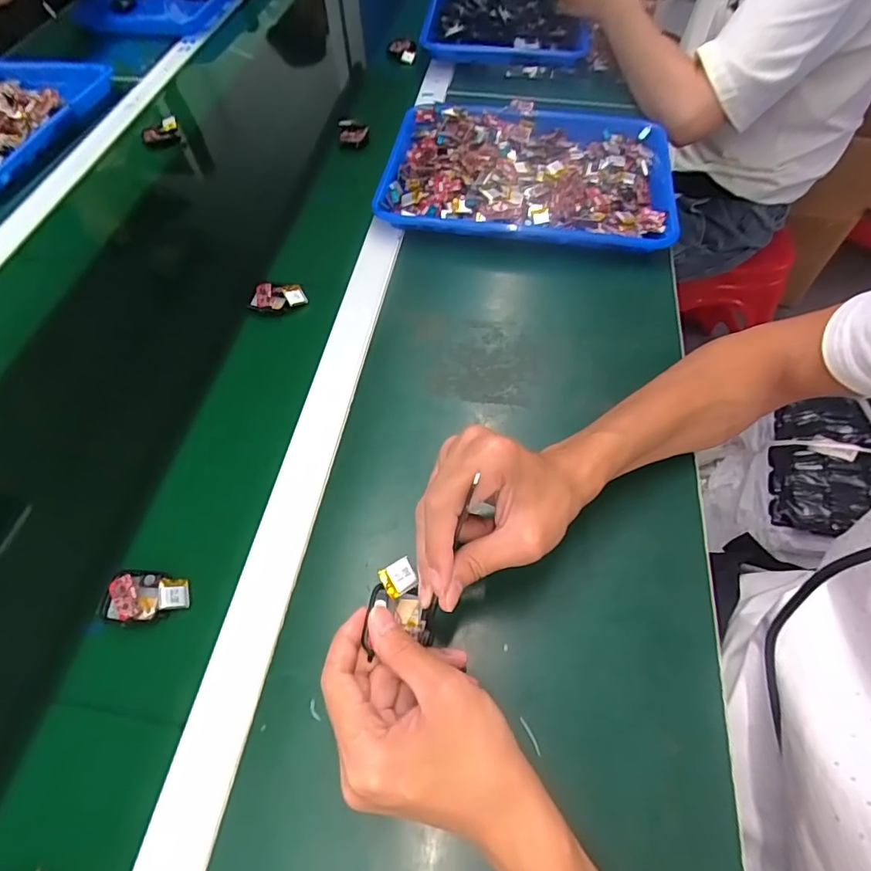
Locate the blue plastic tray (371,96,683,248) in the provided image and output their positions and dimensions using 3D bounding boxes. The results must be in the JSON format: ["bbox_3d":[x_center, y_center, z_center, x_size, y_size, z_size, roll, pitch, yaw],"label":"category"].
[{"bbox_3d":[0.115,-0.326,0.609,0.329,0.041,0.261,7,59,6],"label":"blue plastic tray"}]

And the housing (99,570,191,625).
[{"bbox_3d":[-0.209,0.117,0.362,0.059,0.012,0.036,3,59,3],"label":"housing"}]

